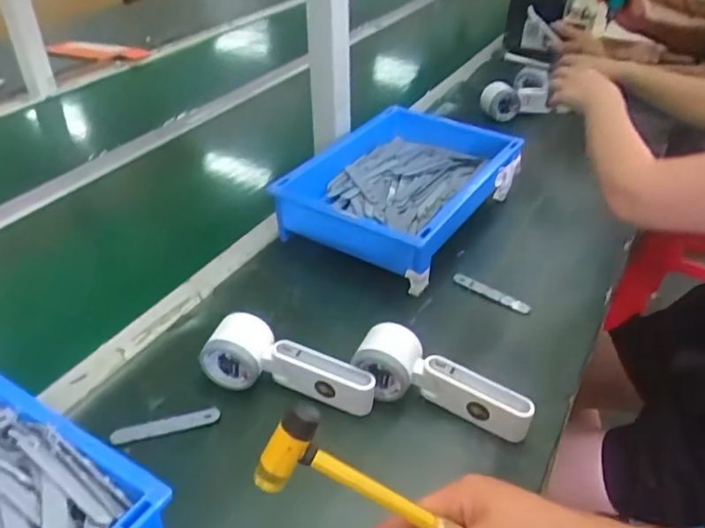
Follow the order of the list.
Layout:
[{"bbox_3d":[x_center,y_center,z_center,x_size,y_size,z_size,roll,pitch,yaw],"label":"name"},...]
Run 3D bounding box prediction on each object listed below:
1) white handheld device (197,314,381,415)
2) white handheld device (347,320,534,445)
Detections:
[{"bbox_3d":[-0.059,0.094,0.578,0.169,0.055,0.054,8,37,11],"label":"white handheld device"},{"bbox_3d":[0.084,0.110,0.559,0.168,0.057,0.052,15,39,19],"label":"white handheld device"}]

